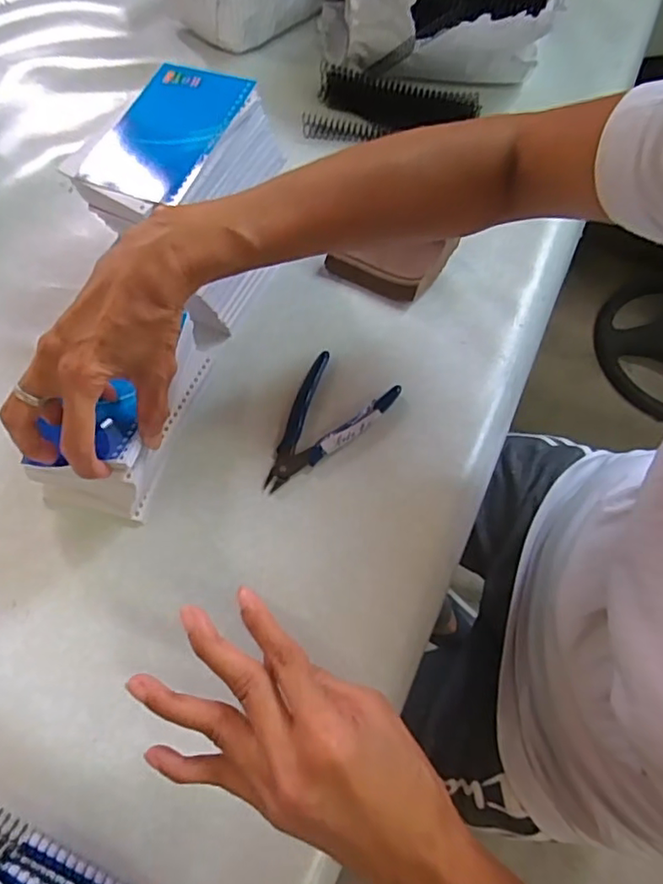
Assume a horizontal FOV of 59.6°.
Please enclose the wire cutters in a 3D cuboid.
[{"bbox_3d":[-0.009,-0.012,0.439,0.069,0.012,0.117,32,70,14],"label":"wire cutters"}]

